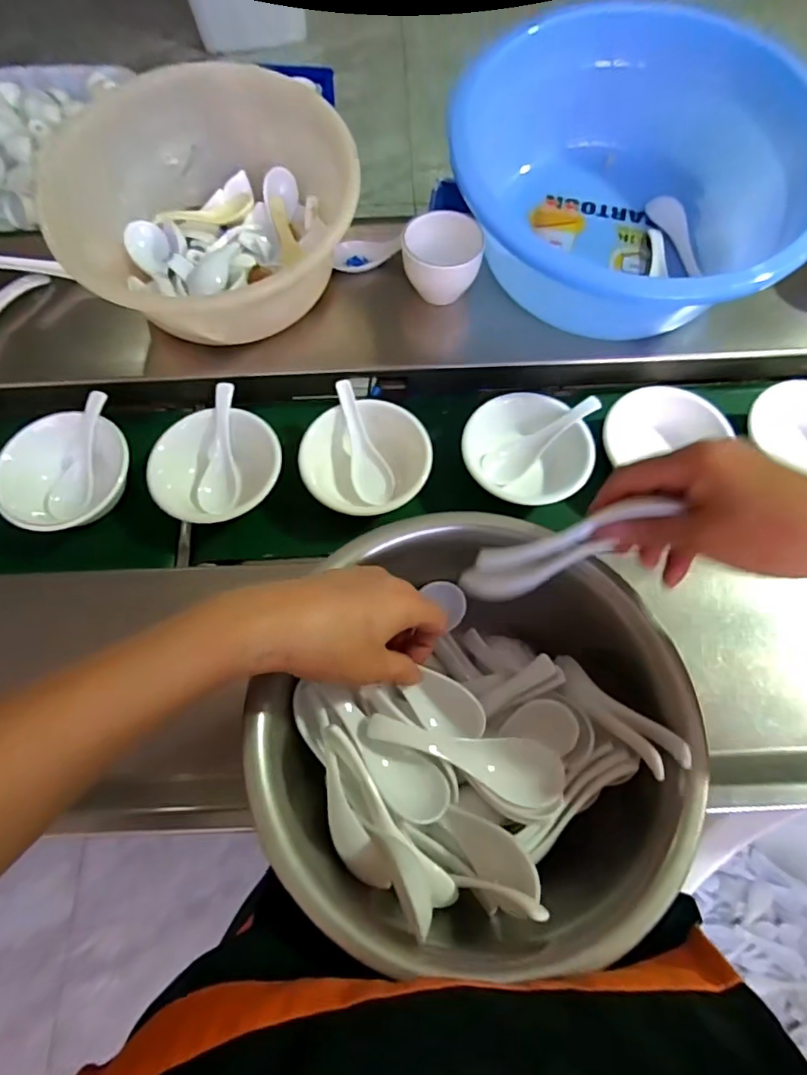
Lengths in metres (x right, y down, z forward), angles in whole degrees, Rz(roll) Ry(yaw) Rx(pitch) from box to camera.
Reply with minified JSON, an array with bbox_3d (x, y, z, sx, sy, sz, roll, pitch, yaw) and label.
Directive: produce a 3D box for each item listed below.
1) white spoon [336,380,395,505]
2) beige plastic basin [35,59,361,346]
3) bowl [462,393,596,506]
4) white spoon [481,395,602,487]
[{"bbox_3d":[-0.037,-0.085,0.492,0.035,0.016,0.114,-17,89,-9],"label":"white spoon"},{"bbox_3d":[-0.170,-0.311,0.515,0.244,0.101,0.246,1,70,-2],"label":"beige plastic basin"},{"bbox_3d":[0.111,-0.081,0.502,0.108,0.042,0.093,-9,71,-6],"label":"bowl"},{"bbox_3d":[0.128,-0.090,0.501,0.118,0.027,0.035,-34,74,8],"label":"white spoon"}]

